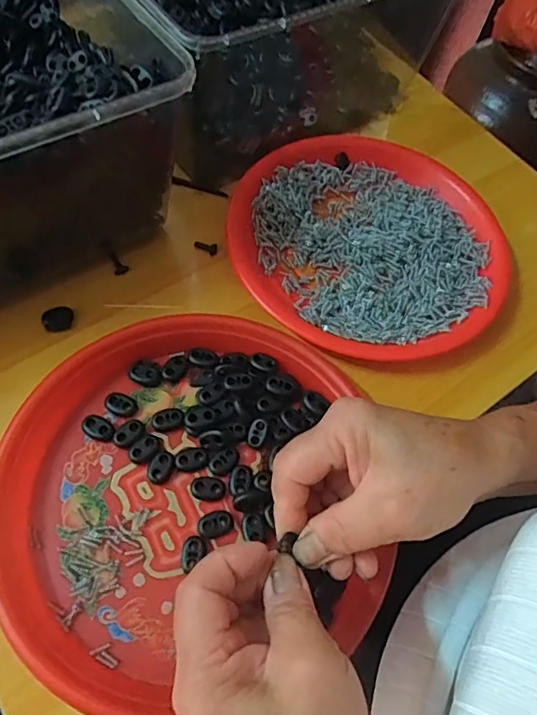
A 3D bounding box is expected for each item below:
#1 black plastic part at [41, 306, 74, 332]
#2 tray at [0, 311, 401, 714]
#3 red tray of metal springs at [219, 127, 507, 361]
[{"bbox_3d":[-0.153,-0.028,0.376,0.021,0.005,0.019,-25,67,-15],"label":"black plastic part"},{"bbox_3d":[-0.050,0.078,0.318,0.224,0.029,0.221,1,63,-3],"label":"tray"},{"bbox_3d":[0.082,-0.098,0.425,0.220,0.024,0.220,12,63,2],"label":"red tray of metal springs"}]

